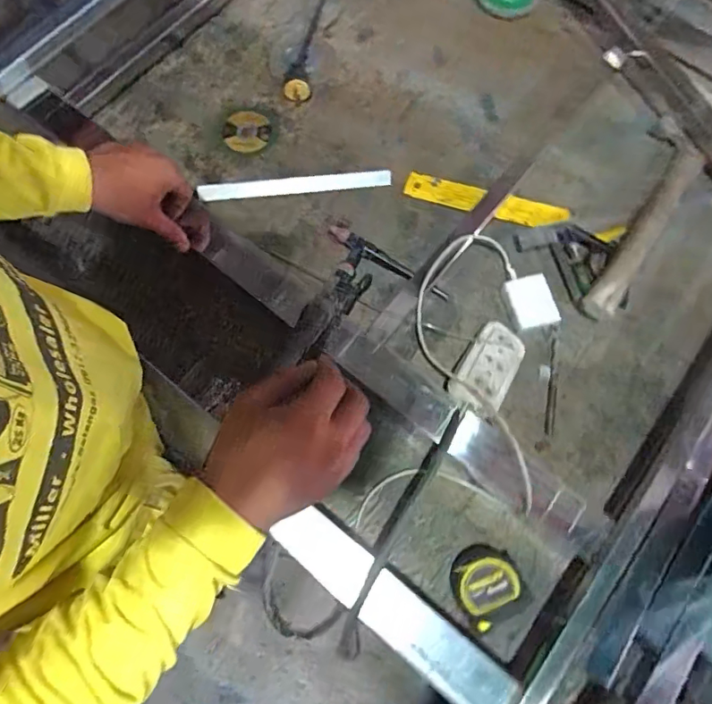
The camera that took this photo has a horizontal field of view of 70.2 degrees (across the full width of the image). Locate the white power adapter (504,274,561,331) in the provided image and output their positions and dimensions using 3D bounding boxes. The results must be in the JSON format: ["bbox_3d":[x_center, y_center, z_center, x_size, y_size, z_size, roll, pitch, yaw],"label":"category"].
[{"bbox_3d":[0.209,-0.061,0.608,0.053,0.021,0.062,-16,72,-5],"label":"white power adapter"}]

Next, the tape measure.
[{"bbox_3d":[0.135,0.235,0.514,0.073,0.043,0.072,-26,73,-8],"label":"tape measure"}]

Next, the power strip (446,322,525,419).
[{"bbox_3d":[0.149,0.016,0.561,0.058,0.024,0.120,33,55,11],"label":"power strip"}]

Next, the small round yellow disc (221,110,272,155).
[{"bbox_3d":[-0.152,-0.307,0.704,0.065,0.006,0.067,0,71,0],"label":"small round yellow disc"}]

